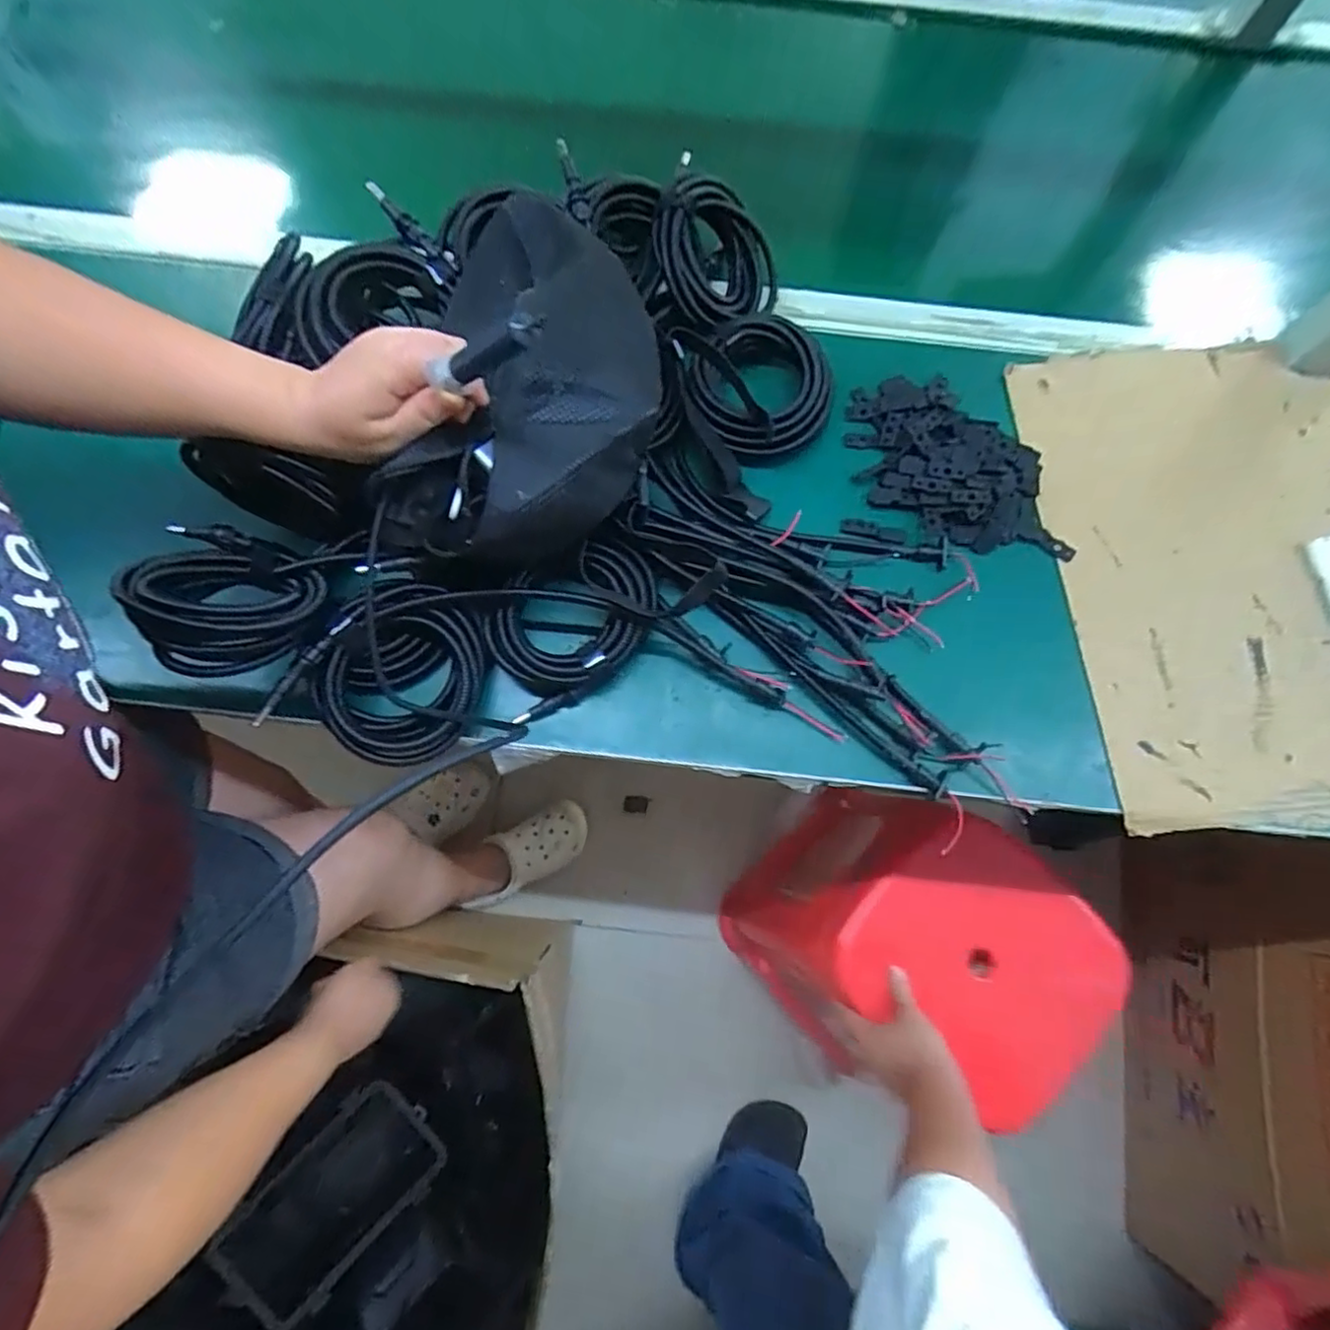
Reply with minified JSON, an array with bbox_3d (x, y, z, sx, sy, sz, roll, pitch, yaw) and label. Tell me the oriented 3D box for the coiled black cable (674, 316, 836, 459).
[{"bbox_3d":[0.086,-0.245,0.546,0.124,0.059,0.124,0,75,0],"label":"coiled black cable"}]

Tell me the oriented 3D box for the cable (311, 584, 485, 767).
[{"bbox_3d":[-0.192,0.008,0.472,0.103,0.058,0.126,4,75,1],"label":"cable"}]

